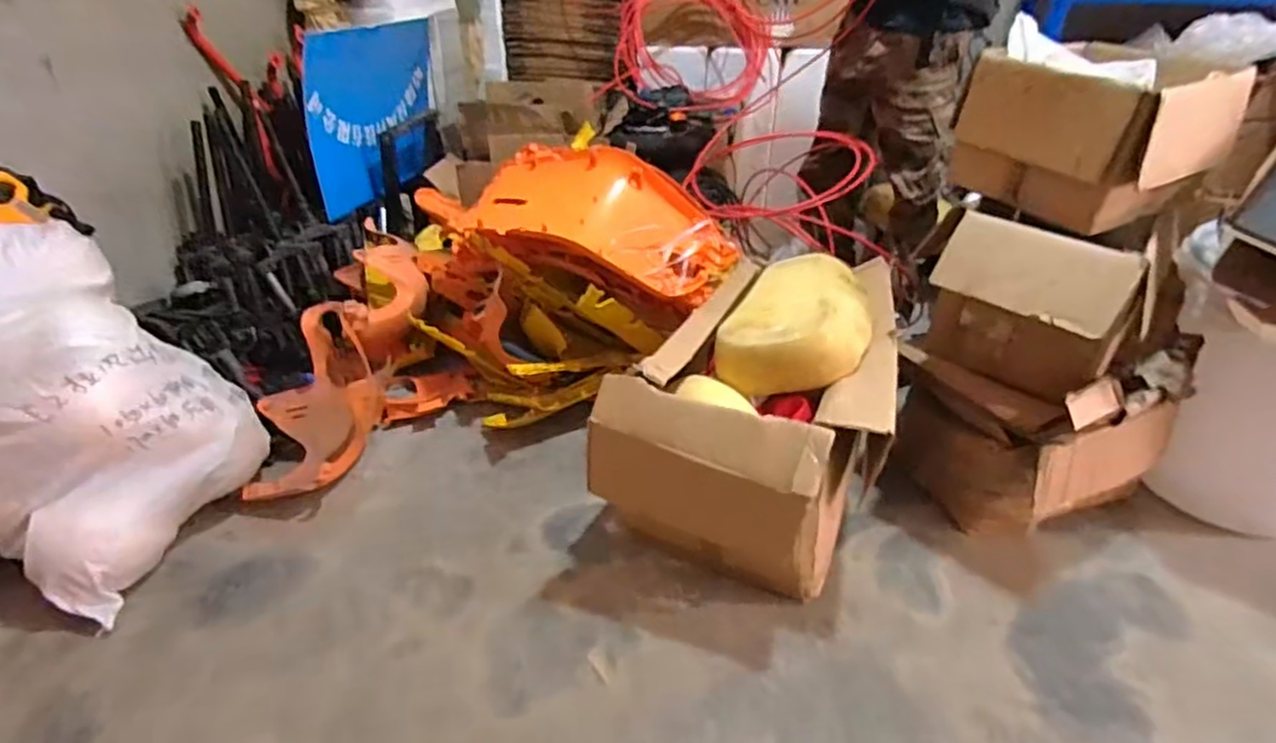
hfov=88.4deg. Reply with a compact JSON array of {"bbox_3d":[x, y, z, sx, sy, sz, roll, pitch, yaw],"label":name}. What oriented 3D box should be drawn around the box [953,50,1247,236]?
[{"bbox_3d":[0.853,-0.447,1.238,0.346,0.246,0.338,-20,38,-28],"label":"box"}]

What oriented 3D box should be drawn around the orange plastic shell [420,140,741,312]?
[{"bbox_3d":[-0.123,-0.366,1.672,0.655,0.303,0.404,15,36,22],"label":"orange plastic shell"}]

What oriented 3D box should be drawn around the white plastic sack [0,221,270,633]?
[{"bbox_3d":[-1.051,0.060,1.218,0.308,0.616,0.468,12,35,19],"label":"white plastic sack"}]

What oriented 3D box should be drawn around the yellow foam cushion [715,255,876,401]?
[{"bbox_3d":[0.305,-0.097,1.270,0.264,0.136,0.361,9,34,14],"label":"yellow foam cushion"}]

